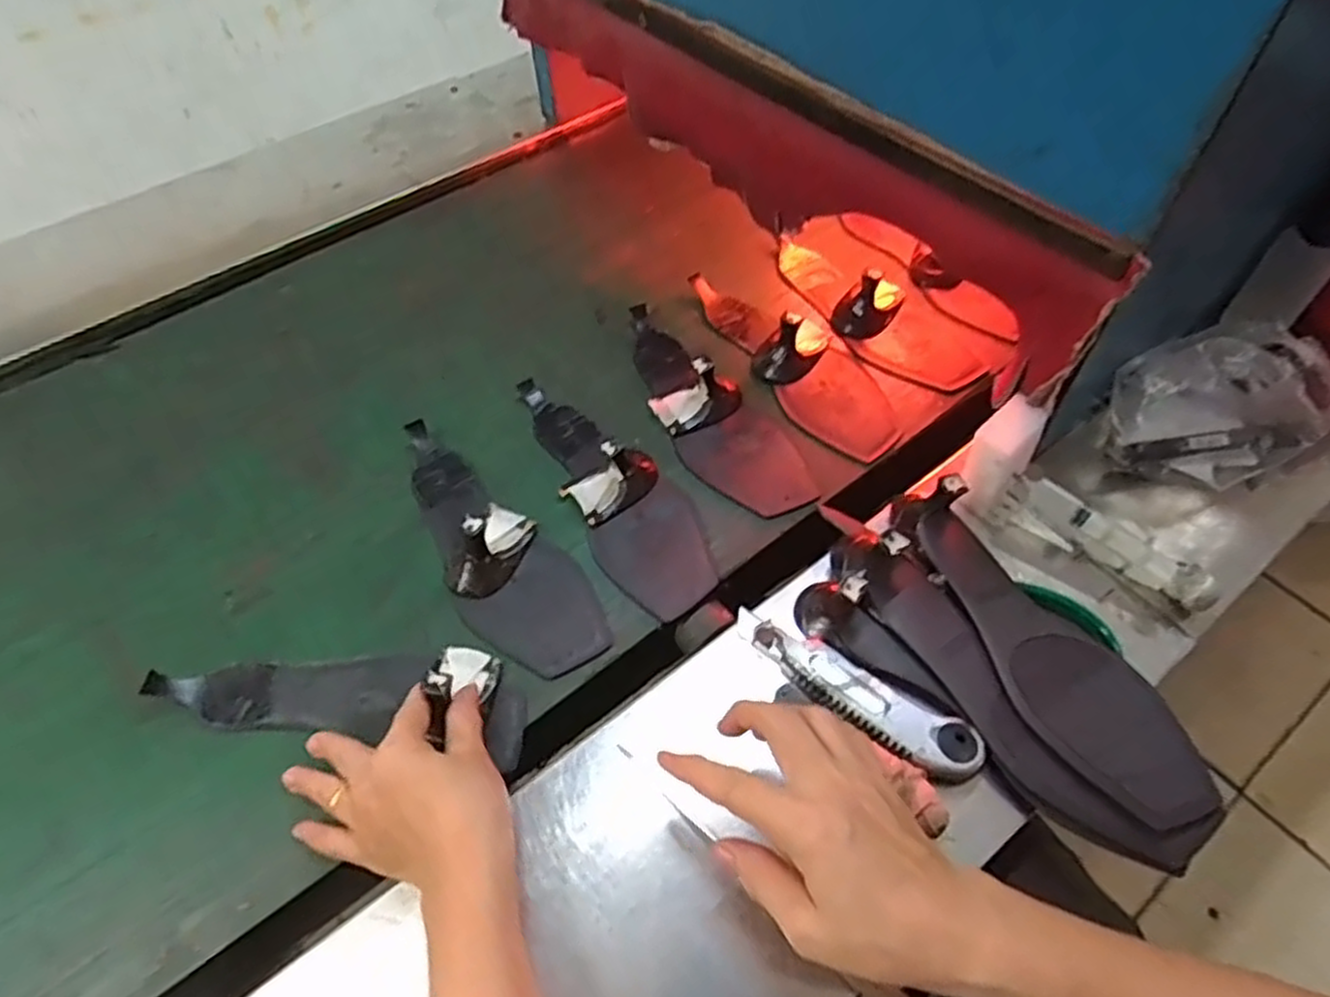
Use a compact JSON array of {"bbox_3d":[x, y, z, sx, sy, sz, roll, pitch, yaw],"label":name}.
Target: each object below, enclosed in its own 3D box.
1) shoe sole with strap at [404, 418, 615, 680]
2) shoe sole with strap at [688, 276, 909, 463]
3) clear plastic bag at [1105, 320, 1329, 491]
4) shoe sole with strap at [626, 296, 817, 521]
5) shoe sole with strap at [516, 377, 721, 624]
[{"bbox_3d":[-0.133,0.022,0.561,0.092,0.040,0.242,-28,60,-17],"label":"shoe sole with strap"},{"bbox_3d":[0.112,-0.132,0.658,0.079,0.050,0.238,-26,59,-15],"label":"shoe sole with strap"},{"bbox_3d":[0.397,-0.065,0.539,0.142,0.095,0.065,9,56,7],"label":"clear plastic bag"},{"bbox_3d":[0.032,-0.089,0.622,0.080,0.040,0.244,-24,58,-14],"label":"shoe sole with strap"},{"bbox_3d":[-0.039,-0.024,0.579,0.077,0.044,0.239,-24,59,-14],"label":"shoe sole with strap"}]

